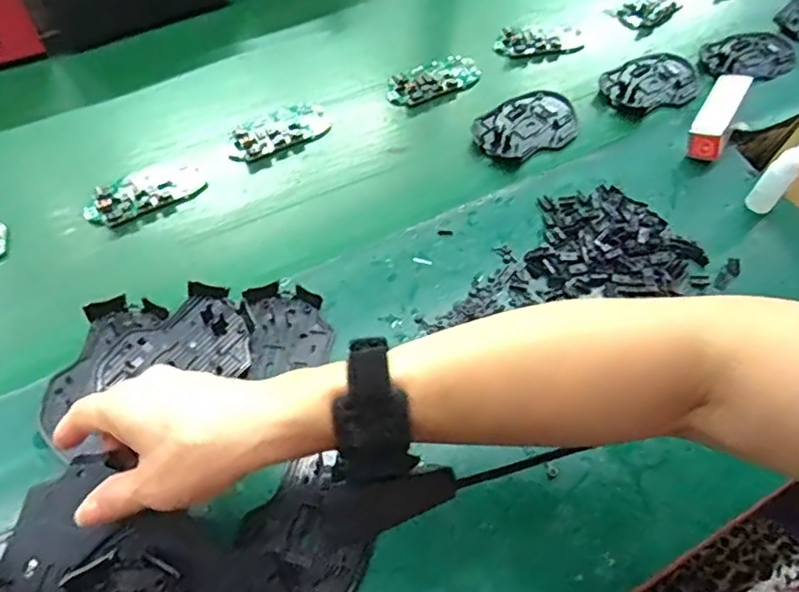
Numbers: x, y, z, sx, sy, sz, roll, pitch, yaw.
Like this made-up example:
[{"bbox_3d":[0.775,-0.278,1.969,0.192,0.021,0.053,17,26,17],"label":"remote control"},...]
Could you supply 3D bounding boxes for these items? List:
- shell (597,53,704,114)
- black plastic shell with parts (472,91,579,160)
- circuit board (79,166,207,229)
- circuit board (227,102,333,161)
[{"bbox_3d":[0.265,-0.227,0.642,0.116,0.012,0.078,-19,59,-10],"label":"shell"},{"bbox_3d":[0.122,-0.162,0.574,0.114,0.009,0.075,-36,63,-19],"label":"black plastic shell with parts"},{"bbox_3d":[-0.213,-0.087,0.508,0.095,0.009,0.041,-31,62,-17],"label":"circuit board"},{"bbox_3d":[-0.111,-0.151,0.553,0.100,0.006,0.046,-35,63,-19],"label":"circuit board"}]

